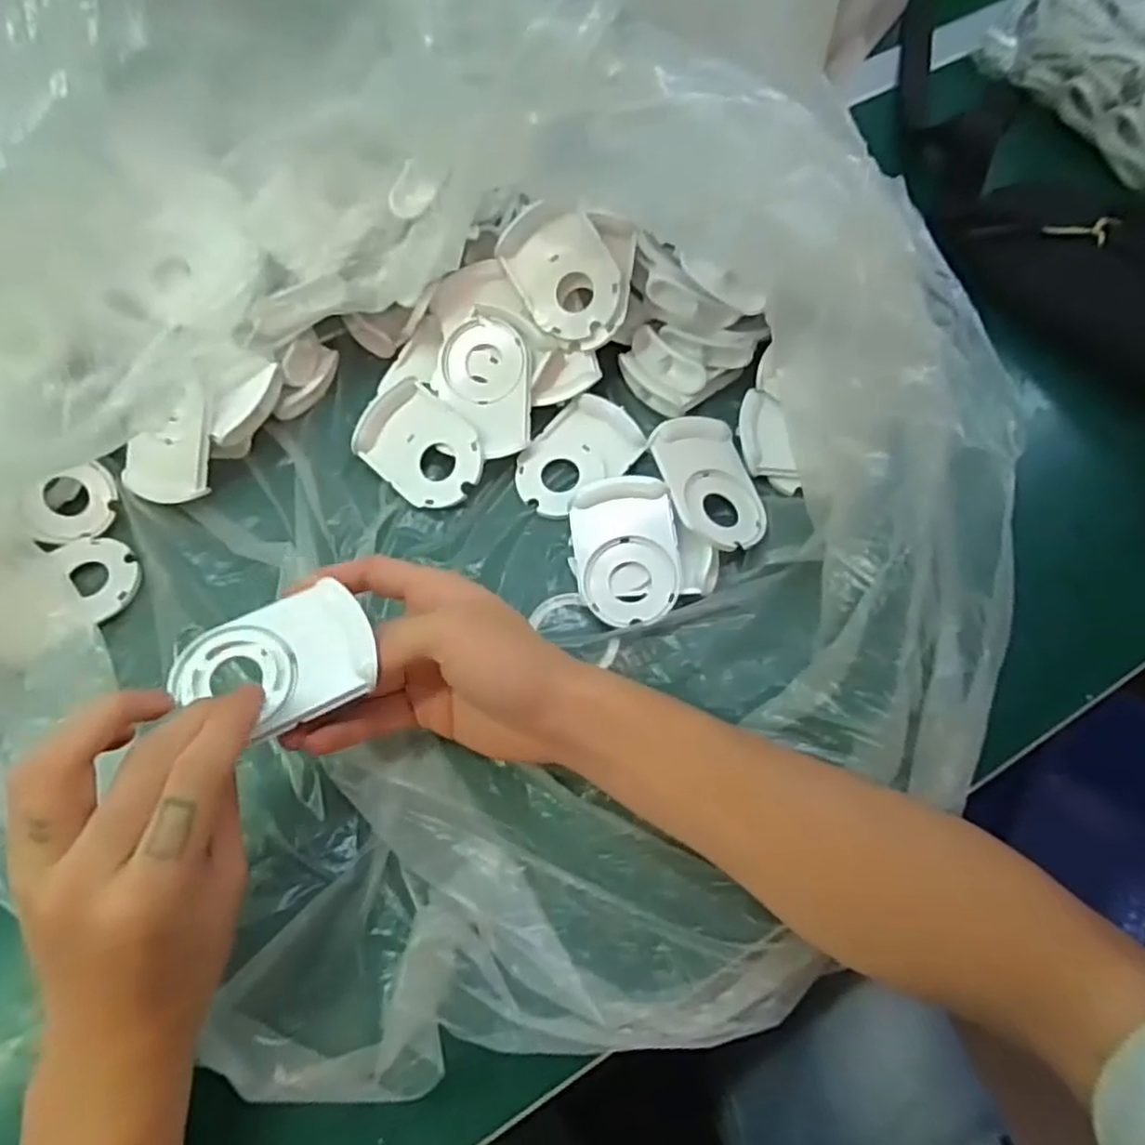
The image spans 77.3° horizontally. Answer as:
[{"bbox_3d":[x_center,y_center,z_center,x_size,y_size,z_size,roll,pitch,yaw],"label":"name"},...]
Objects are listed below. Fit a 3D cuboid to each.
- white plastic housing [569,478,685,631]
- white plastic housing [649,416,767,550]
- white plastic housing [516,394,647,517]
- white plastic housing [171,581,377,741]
[{"bbox_3d":[0.030,-0.013,0.398,0.056,0.020,0.083,-8,65,-3],"label":"white plastic housing"},{"bbox_3d":[0.079,-0.053,0.412,0.055,0.011,0.086,-7,65,-29],"label":"white plastic housing"},{"bbox_3d":[0.002,-0.071,0.431,0.077,0.015,0.054,-40,70,-16],"label":"white plastic housing"},{"bbox_3d":[-0.128,0.039,0.310,0.079,0.012,0.056,-29,68,-12],"label":"white plastic housing"}]

